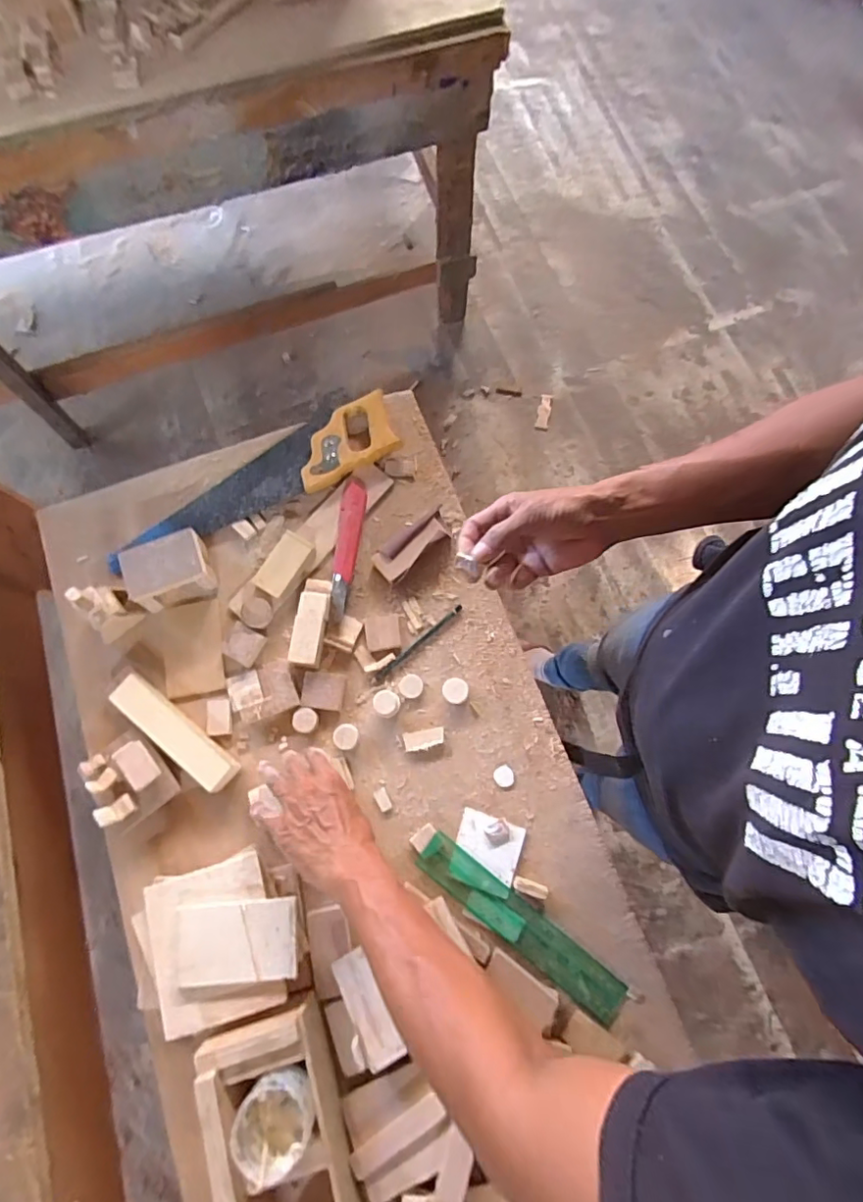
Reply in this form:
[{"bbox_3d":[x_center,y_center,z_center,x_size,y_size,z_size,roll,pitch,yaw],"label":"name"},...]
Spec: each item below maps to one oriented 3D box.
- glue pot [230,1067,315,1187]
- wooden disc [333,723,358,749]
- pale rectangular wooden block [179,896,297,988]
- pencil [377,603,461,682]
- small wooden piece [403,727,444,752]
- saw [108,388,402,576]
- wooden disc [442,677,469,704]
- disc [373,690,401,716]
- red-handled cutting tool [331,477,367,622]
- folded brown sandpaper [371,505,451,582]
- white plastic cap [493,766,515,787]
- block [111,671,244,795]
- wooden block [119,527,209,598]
[{"bbox_3d":[-0.141,0.471,0.508,0.065,0.060,0.071,12,74,3],"label":"glue pot"},{"bbox_3d":[-0.100,0.160,0.649,0.029,0.013,0.029,0,74,-1],"label":"wooden disc"},{"bbox_3d":[-0.195,0.338,0.549,0.120,0.012,0.073,-5,76,-1],"label":"pale rectangular wooden block"},{"bbox_3d":[-0.014,0.052,0.683,0.135,0.006,0.012,-40,78,-11],"label":"pencil"},{"bbox_3d":[-0.009,0.162,0.651,0.048,0.009,0.022,-10,74,-4],"label":"small wooden piece"},{"bbox_3d":[-0.237,-0.162,0.727,0.398,0.034,0.102,-26,76,-8],"label":"saw"},{"bbox_3d":[0.029,0.107,0.660,0.031,0.015,0.030,0,74,-1],"label":"wooden disc"},{"bbox_3d":[-0.053,0.121,0.656,0.031,0.026,0.030,-12,74,-4],"label":"disc"},{"bbox_3d":[-0.109,-0.068,0.710,0.031,0.018,0.185,6,74,1],"label":"red-handled cutting tool"},{"bbox_3d":[-0.023,-0.072,0.705,0.108,0.029,0.048,-39,78,-11],"label":"folded brown sandpaper"},{"bbox_3d":[0.084,0.204,0.642,0.023,0.004,0.024,0,74,-1],"label":"white plastic cap"},{"bbox_3d":[-0.299,0.154,0.646,0.172,0.030,0.042,38,77,10],"label":"block"},{"bbox_3d":[-0.324,-0.041,0.682,0.094,0.053,0.066,-21,77,-5],"label":"wooden block"}]

